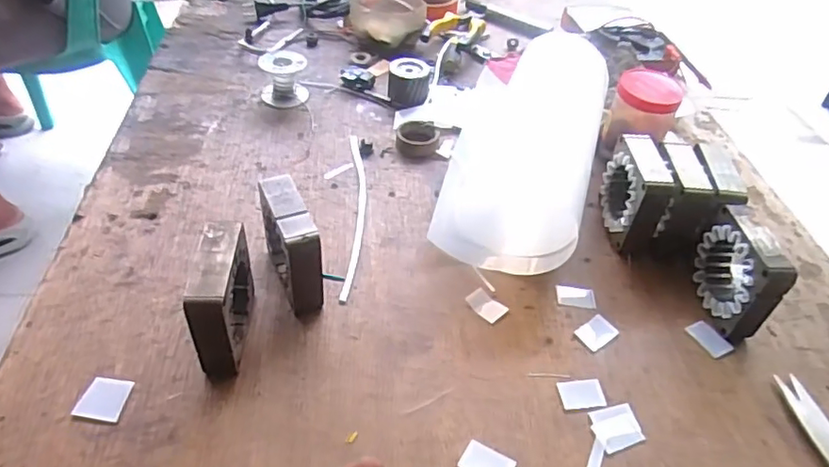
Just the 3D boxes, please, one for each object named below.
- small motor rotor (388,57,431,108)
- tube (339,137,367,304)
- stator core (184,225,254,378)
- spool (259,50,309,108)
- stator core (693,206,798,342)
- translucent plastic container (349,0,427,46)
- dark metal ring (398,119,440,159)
[{"bbox_3d":[-0.006,-0.162,0.630,0.045,0.037,0.045,5,44,-1],"label":"small motor rotor"},{"bbox_3d":[-0.050,-0.023,0.504,0.017,0.004,0.207,2,44,-4],"label":"tube"},{"bbox_3d":[-0.122,0.041,0.378,0.023,0.080,0.083,1,44,-5],"label":"stator core"},{"bbox_3d":[-0.137,-0.165,0.613,0.046,0.043,0.047,-8,45,-14],"label":"spool"},{"bbox_3d":[0.236,0.028,0.429,0.024,0.074,0.074,2,44,-4],"label":"stator core"},{"bbox_3d":[-0.034,-0.274,0.738,0.092,0.049,0.104,3,44,-3],"label":"translucent plastic container"},{"bbox_3d":[0.004,-0.096,0.578,0.041,0.016,0.050,6,44,0],"label":"dark metal ring"}]

